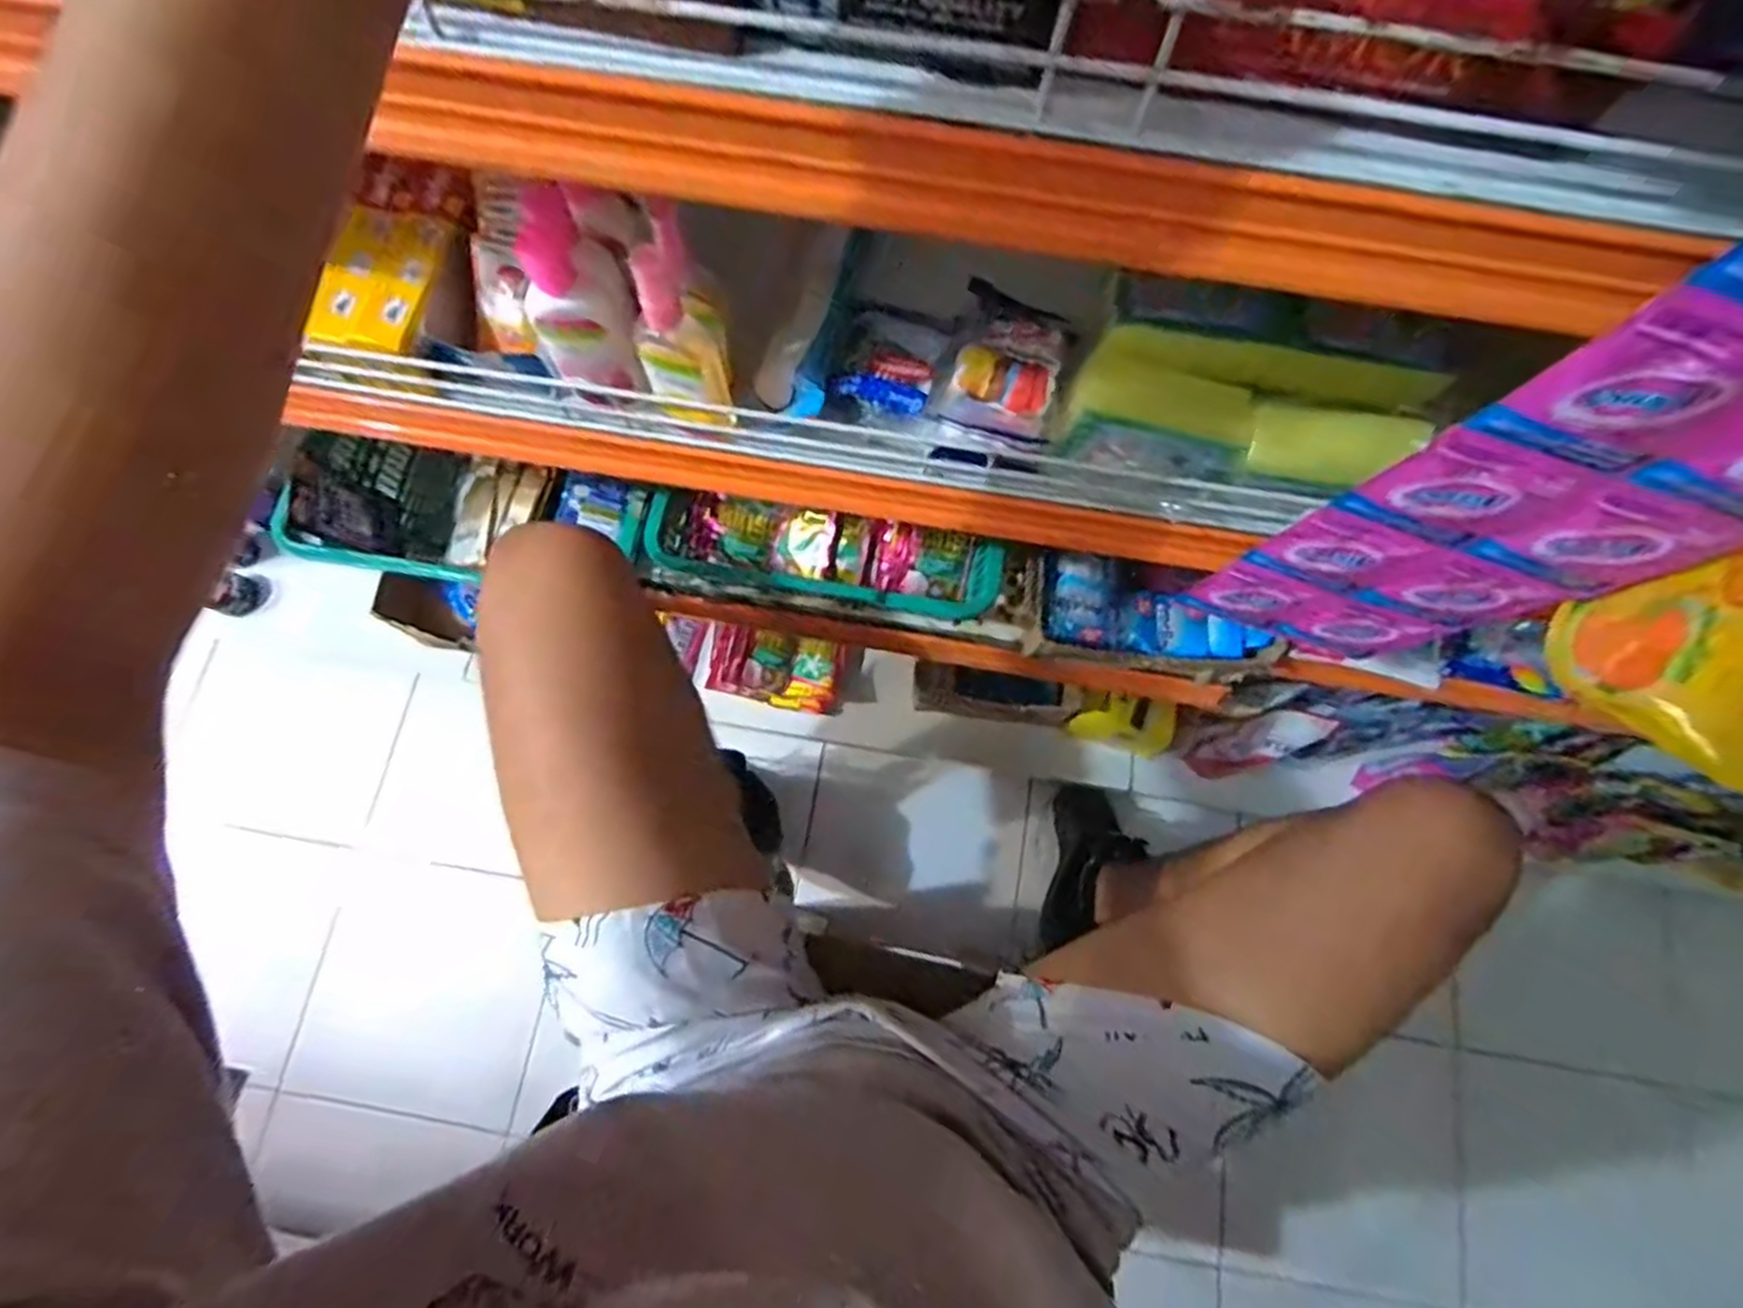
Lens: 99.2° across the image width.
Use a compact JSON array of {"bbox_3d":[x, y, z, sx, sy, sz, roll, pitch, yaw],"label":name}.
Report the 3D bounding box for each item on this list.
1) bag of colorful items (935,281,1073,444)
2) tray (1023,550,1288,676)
[{"bbox_3d":[0.086,-0.182,0.468,0.070,0.031,0.093,17,76,3],"label":"bag of colorful items"},{"bbox_3d":[0.257,-0.034,0.690,0.215,0.070,0.093,8,76,0],"label":"tray"}]

